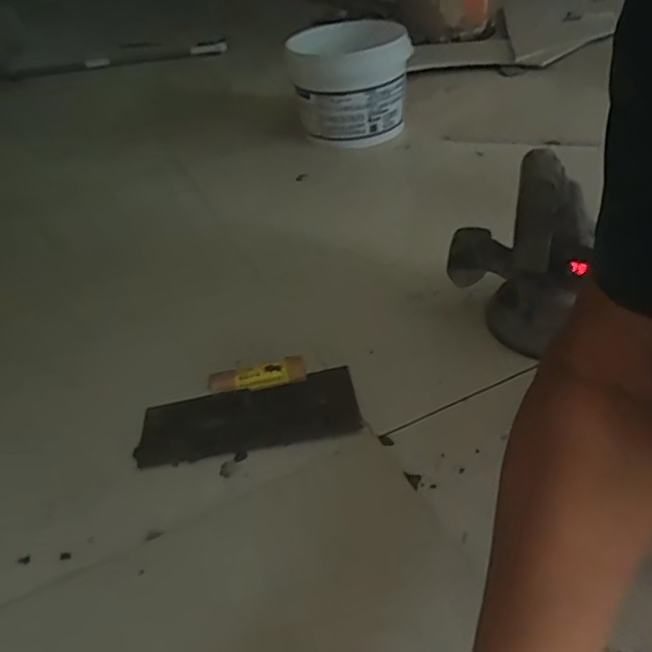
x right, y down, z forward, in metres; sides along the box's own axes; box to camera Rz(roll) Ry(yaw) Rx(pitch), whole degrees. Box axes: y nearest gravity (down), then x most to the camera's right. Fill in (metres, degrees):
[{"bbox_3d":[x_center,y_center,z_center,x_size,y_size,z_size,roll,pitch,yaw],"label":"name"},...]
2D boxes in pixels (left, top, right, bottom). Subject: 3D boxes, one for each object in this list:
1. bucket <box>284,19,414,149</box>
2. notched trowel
[{"bbox_3d":[0.055,-0.521,1.340,0.260,0.229,0.245,-3,39,7],"label":"bucket"},{"bbox_3d":[-0.086,0.076,0.632,0.237,0.066,0.098,-11,38,-5],"label":"notched trowel"}]

